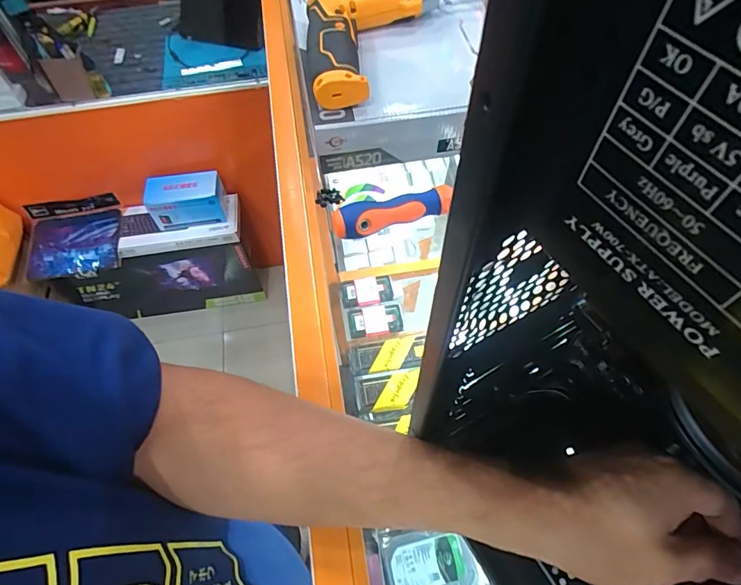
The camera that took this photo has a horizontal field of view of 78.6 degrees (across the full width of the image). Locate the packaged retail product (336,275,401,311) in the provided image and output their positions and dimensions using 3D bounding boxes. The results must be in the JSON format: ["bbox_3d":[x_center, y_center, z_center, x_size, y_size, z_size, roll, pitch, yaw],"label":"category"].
[{"bbox_3d":[0.001,-0.001,0.707,0.096,0.016,0.053,-11,59,-5],"label":"packaged retail product"}]

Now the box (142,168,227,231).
[{"bbox_3d":[-0.535,-0.265,1.320,0.205,0.127,0.106,-10,59,-4],"label":"box"}]

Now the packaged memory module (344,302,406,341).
[{"bbox_3d":[0.006,0.044,0.677,0.087,0.012,0.051,-8,59,-3],"label":"packaged memory module"}]

